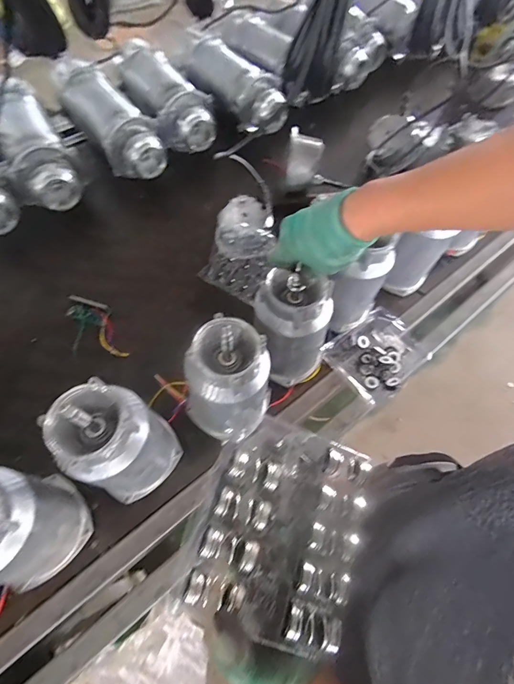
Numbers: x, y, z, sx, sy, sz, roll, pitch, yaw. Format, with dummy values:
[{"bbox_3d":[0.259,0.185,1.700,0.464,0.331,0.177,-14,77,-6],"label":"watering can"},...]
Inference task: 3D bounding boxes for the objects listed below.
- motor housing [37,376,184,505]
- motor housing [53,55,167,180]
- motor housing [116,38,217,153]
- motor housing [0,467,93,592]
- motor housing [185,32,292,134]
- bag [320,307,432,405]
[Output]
[{"bbox_3d":[-0.191,0.144,0.504,0.124,0.236,0.115,-37,70,-20],"label":"motor housing"},{"bbox_3d":[-0.366,-0.547,0.874,0.135,0.110,0.367,-33,69,-18],"label":"motor housing"},{"bbox_3d":[-0.240,-0.643,0.928,0.148,0.113,0.354,-27,67,-16],"label":"motor housing"},{"bbox_3d":[-0.306,0.238,0.452,0.104,0.236,0.116,-32,69,-18],"label":"motor housing"},{"bbox_3d":[-0.061,-0.680,0.947,0.119,0.099,0.316,-35,70,-19],"label":"motor housing"},{"bbox_3d":[0.231,0.027,0.692,0.169,0.036,0.144,-33,69,-18],"label":"bag"}]

